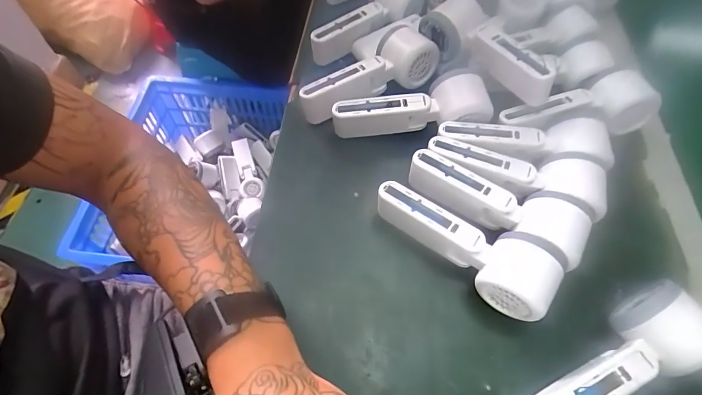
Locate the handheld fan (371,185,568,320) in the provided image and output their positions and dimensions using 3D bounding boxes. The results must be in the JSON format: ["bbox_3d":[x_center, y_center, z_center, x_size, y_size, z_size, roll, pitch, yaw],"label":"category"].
[{"bbox_3d":[0.095,0.039,0.331,0.164,0.058,0.053,32,63,15],"label":"handheld fan"}]

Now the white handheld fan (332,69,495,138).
[{"bbox_3d":[0.063,-0.095,0.401,0.163,0.050,0.053,-9,59,9],"label":"white handheld fan"}]

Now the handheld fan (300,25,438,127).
[{"bbox_3d":[0.019,-0.137,0.424,0.159,0.055,0.050,-26,64,-17],"label":"handheld fan"}]

